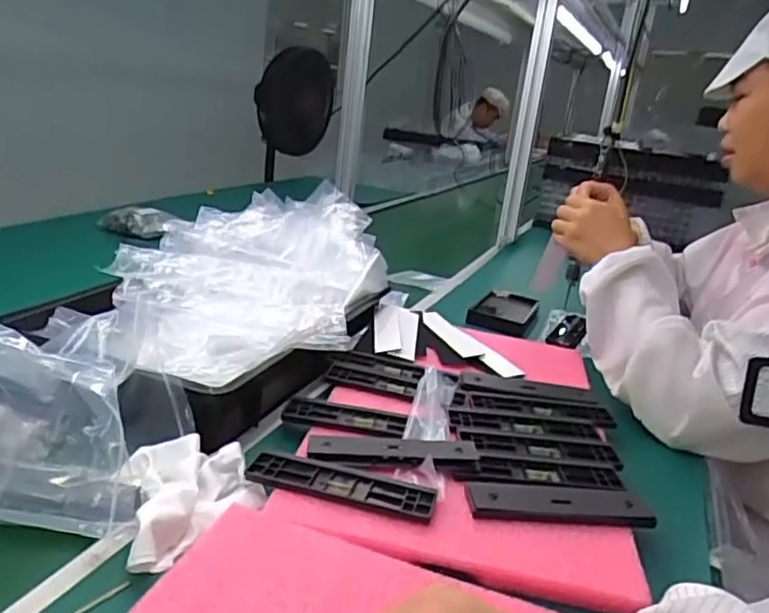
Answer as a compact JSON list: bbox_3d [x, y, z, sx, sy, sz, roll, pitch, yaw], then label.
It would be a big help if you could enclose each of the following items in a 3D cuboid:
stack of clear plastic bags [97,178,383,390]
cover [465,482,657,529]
[{"bbox_3d":[-0.169,-0.048,0.767,0.288,0.110,0.388,9,19,8],"label":"stack of clear plastic bags"},{"bbox_3d":[0.149,0.166,0.552,0.157,0.006,0.047,4,19,-5],"label":"cover"}]

